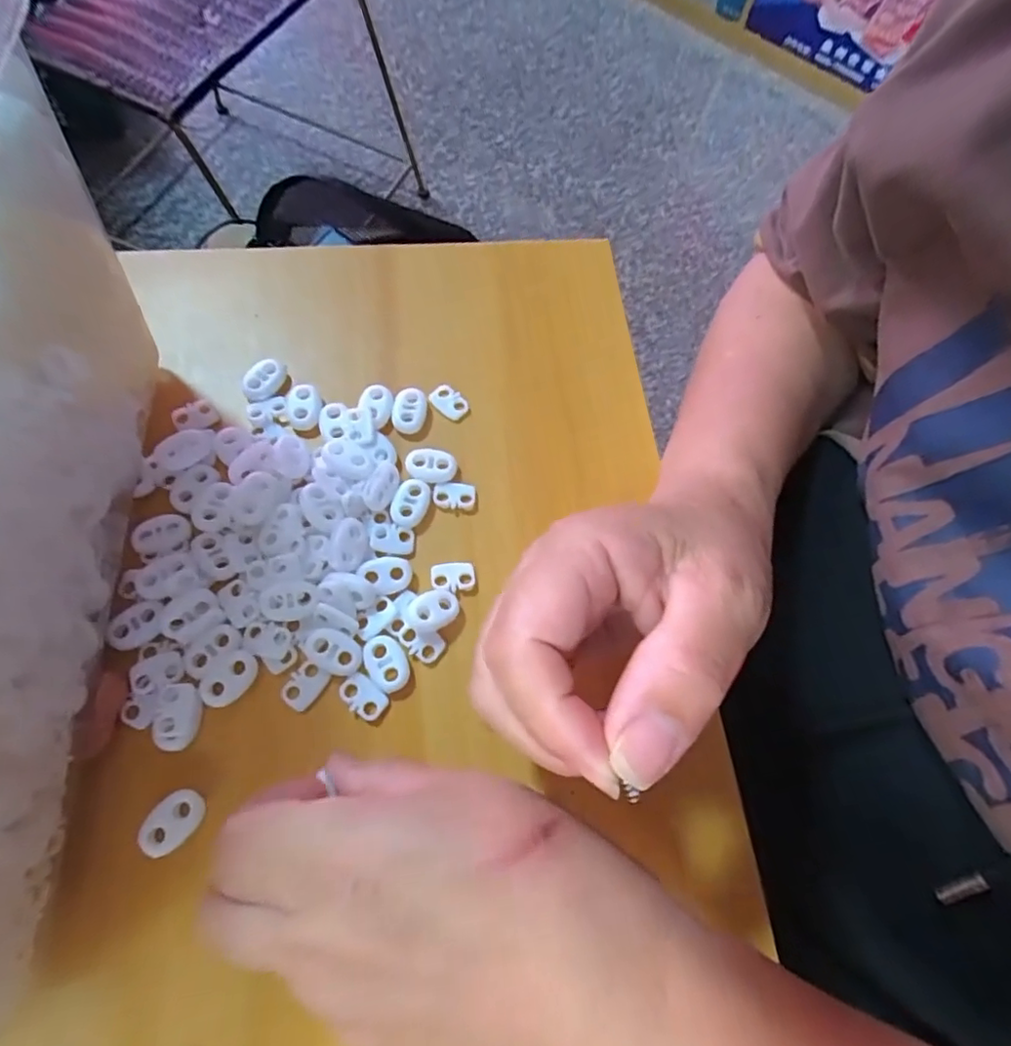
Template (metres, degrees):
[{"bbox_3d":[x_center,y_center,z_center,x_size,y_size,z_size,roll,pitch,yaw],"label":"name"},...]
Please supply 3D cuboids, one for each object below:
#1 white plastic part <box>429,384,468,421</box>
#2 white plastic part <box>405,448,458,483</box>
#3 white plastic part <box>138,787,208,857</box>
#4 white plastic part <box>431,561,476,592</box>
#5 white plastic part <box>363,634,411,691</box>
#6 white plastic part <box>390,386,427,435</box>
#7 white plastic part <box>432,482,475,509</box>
[{"bbox_3d":[-0.027,-0.057,0.277,0.019,0.004,0.012,38,70,10],"label":"white plastic part"},{"bbox_3d":[-0.033,-0.025,0.260,0.022,0.004,0.013,13,68,0],"label":"white plastic part"},{"bbox_3d":[-0.116,0.104,0.205,0.015,0.007,0.022,41,70,11],"label":"white plastic part"},{"bbox_3d":[-0.022,0.022,0.246,0.018,0.004,0.013,-4,69,-7],"label":"white plastic part"},{"bbox_3d":[-0.046,0.054,0.228,0.015,0.004,0.022,-29,74,-15],"label":"white plastic part"},{"bbox_3d":[-0.044,-0.052,0.267,0.016,0.004,0.021,8,68,-2],"label":"white plastic part"},{"bbox_3d":[-0.022,-0.012,0.259,0.018,0.004,0.012,3,68,-4],"label":"white plastic part"}]

